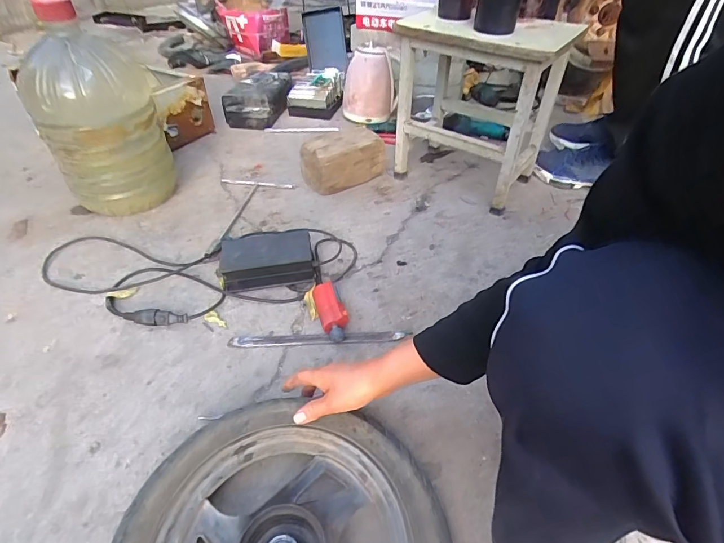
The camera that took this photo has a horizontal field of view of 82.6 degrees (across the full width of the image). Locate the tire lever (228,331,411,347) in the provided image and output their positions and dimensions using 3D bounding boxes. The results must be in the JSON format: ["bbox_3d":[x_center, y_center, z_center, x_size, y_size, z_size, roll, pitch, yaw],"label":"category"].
[{"bbox_3d":[-0.072,0.115,0.701,0.298,0.009,0.021,-2,45,-5],"label":"tire lever"}]

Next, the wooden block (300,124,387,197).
[{"bbox_3d":[-0.050,-0.289,1.052,0.205,0.114,0.119,-26,52,-26],"label":"wooden block"}]

